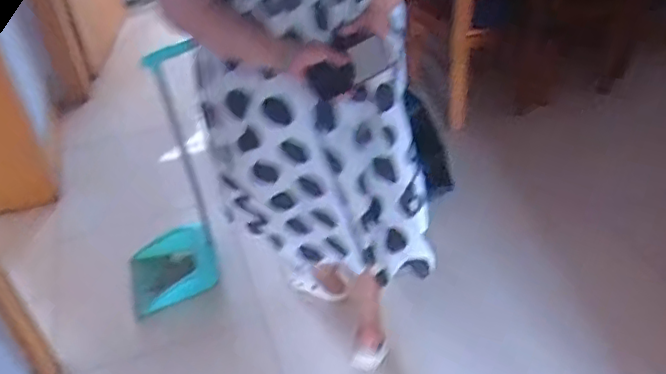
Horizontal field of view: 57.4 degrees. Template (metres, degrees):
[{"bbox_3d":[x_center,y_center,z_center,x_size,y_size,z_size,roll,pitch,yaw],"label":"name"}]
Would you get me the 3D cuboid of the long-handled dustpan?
[{"bbox_3d":[-0.491,-0.032,1.693,0.281,0.810,0.211,-13,40,-10],"label":"long-handled dustpan"}]

